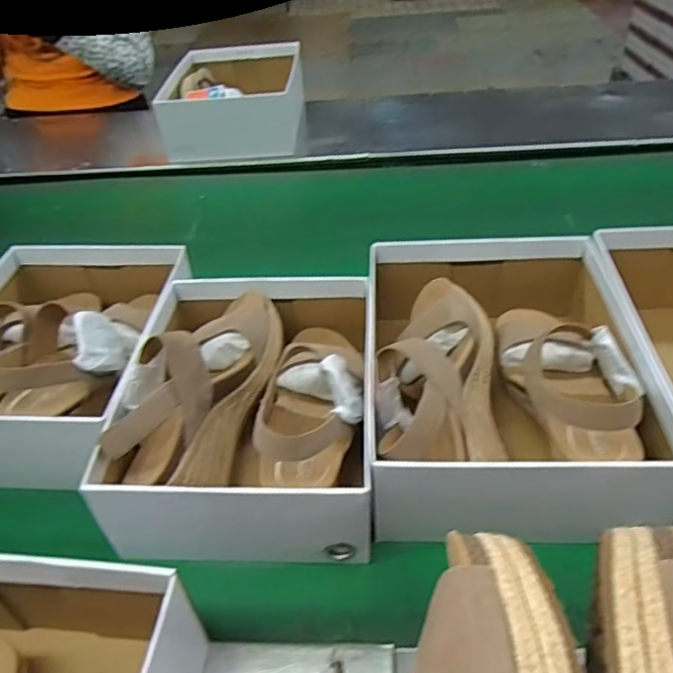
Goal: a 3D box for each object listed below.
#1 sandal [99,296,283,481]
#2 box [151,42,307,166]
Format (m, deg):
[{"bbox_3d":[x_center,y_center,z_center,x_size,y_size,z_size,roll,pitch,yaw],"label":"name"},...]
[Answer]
[{"bbox_3d":[-0.120,0.037,0.536,0.089,0.104,0.229,12,41,13],"label":"sandal"},{"bbox_3d":[-0.197,-0.457,1.131,0.268,0.104,0.366,-5,40,-6],"label":"box"}]

